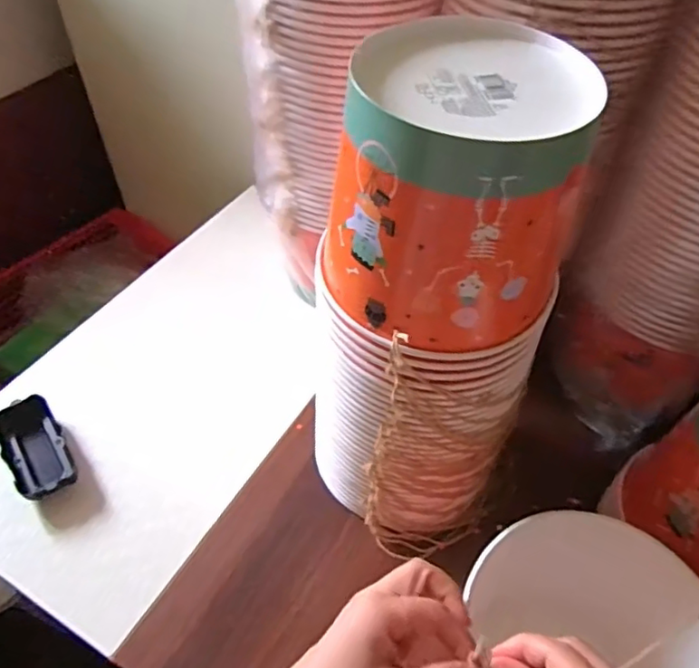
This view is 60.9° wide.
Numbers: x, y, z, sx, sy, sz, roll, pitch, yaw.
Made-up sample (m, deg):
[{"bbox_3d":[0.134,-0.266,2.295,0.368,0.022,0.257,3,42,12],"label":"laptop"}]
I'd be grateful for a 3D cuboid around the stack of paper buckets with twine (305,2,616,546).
[{"bbox_3d":[0.060,0.002,0.441,0.148,0.386,0.152,18,51,14],"label":"stack of paper buckets with twine"}]

